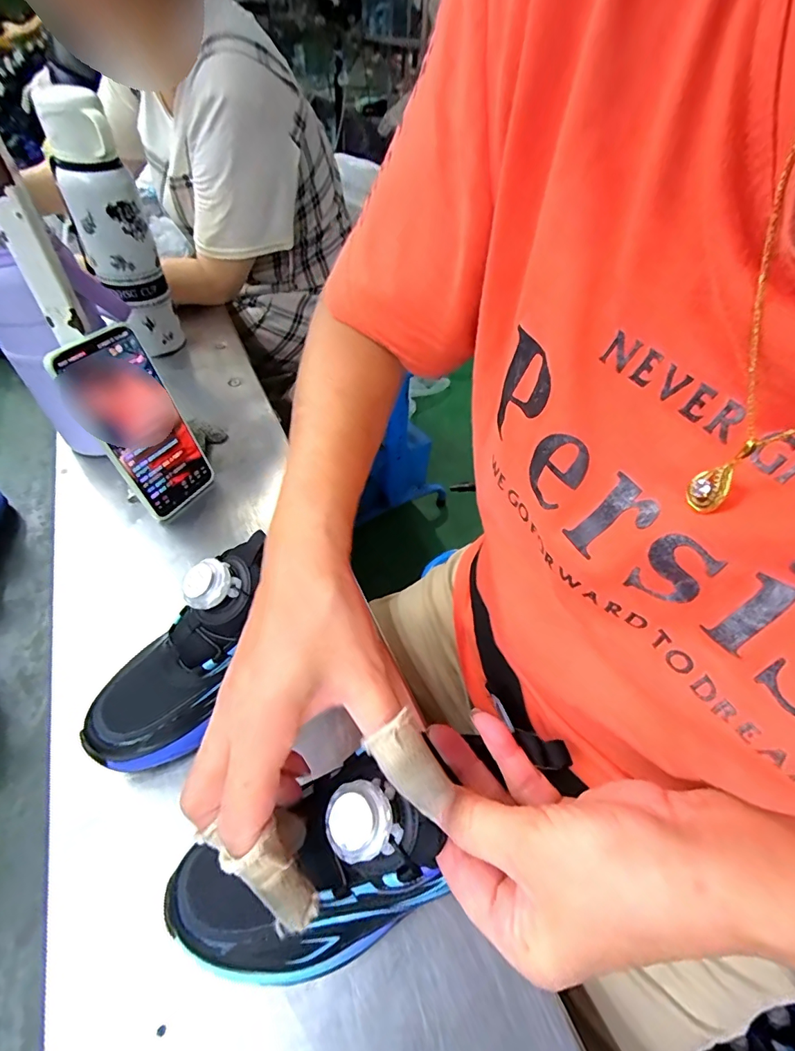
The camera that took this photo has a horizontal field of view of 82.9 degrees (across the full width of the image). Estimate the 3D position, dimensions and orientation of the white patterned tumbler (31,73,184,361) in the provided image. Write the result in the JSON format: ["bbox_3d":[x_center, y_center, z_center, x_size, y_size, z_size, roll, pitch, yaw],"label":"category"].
[{"bbox_3d":[-0.338,-0.342,0.548,0.076,0.271,0.073,-21,53,-20],"label":"white patterned tumbler"}]

